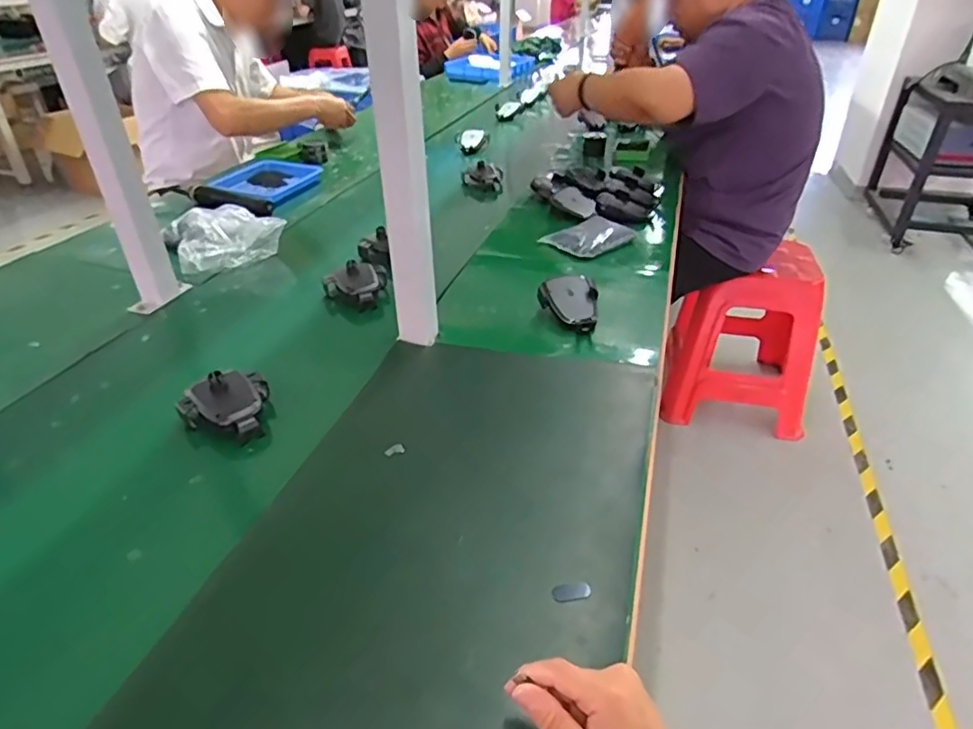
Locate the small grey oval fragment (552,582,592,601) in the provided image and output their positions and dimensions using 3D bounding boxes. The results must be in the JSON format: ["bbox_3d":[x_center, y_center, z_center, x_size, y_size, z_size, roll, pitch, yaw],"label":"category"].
[{"bbox_3d":[0.071,0.190,0.499,0.032,0.005,0.016,-2,35,-6],"label":"small grey oval fragment"}]

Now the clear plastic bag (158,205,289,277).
[{"bbox_3d":[-0.470,-0.233,1.061,0.180,0.067,0.149,-23,42,-32],"label":"clear plastic bag"}]

